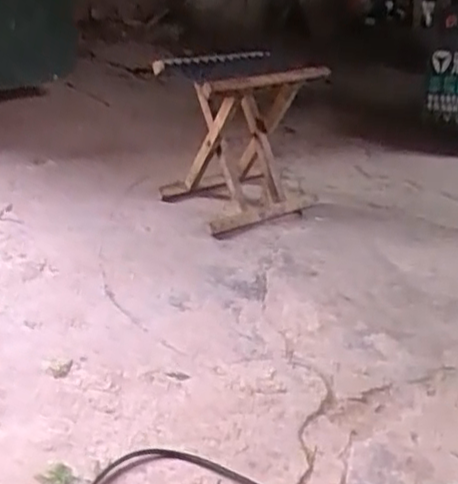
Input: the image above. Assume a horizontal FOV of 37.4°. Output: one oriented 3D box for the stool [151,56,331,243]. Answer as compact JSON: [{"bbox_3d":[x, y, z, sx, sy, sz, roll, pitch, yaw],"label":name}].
[{"bbox_3d":[0.013,-0.229,1.531,0.306,0.366,0.285,-22,39,-37],"label":"stool"}]

